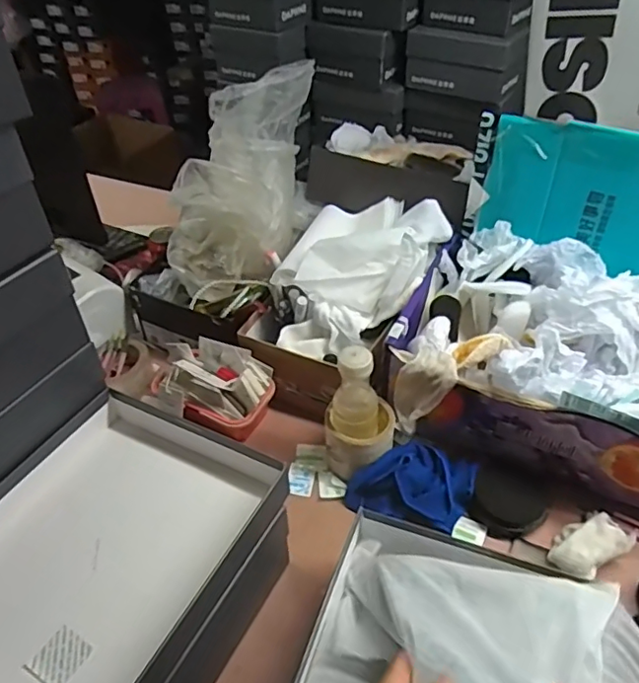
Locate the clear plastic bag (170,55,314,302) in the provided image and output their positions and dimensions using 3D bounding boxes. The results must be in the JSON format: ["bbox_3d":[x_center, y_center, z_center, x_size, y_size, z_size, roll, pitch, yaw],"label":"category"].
[{"bbox_3d":[-0.136,-0.254,0.879,0.195,0.252,0.285,7,43,10],"label":"clear plastic bag"}]

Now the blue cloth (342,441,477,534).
[{"bbox_3d":[0.113,0.177,0.697,0.149,0.048,0.103,11,44,15],"label":"blue cloth"}]

